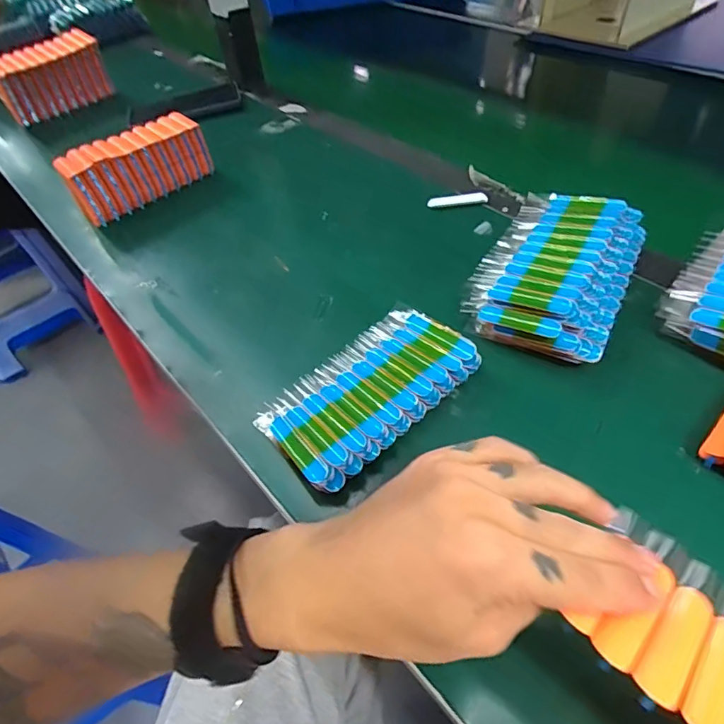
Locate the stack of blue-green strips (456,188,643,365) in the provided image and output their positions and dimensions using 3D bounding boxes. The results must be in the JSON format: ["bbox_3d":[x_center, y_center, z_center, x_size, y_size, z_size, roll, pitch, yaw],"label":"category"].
[{"bbox_3d":[0.159,-0.075,0.411,0.108,0.049,0.163,22,55,23],"label":"stack of blue-green strips"}]

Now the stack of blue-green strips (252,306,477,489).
[{"bbox_3d":[0.005,0.017,0.367,0.152,0.021,0.089,-37,56,-23],"label":"stack of blue-green strips"}]

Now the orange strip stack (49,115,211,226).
[{"bbox_3d":[-0.252,-0.218,0.564,0.152,0.060,0.070,-37,55,-23],"label":"orange strip stack"}]

